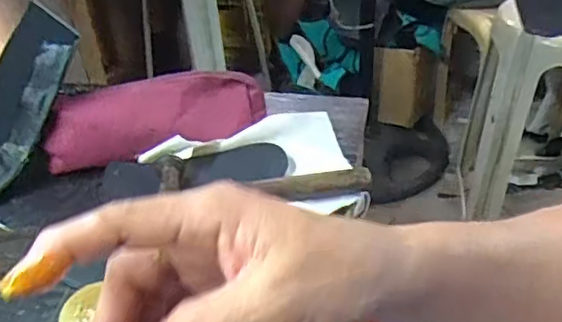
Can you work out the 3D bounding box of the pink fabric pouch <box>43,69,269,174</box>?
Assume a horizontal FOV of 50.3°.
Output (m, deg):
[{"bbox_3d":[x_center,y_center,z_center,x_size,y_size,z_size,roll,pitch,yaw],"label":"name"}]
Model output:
[{"bbox_3d":[-0.125,-0.045,0.594,0.211,0.061,0.051,-12,37,-9],"label":"pink fabric pouch"}]

